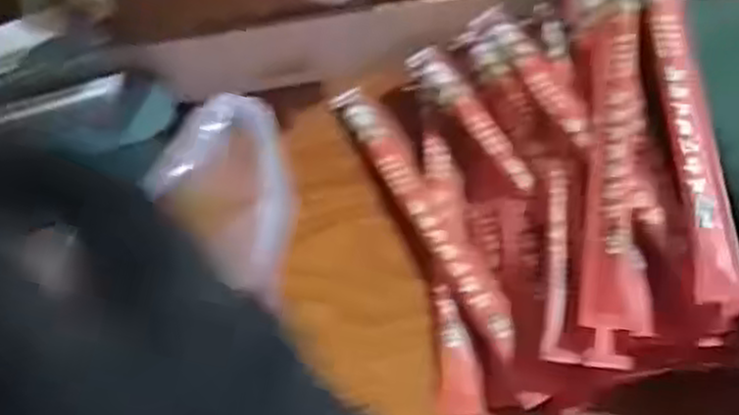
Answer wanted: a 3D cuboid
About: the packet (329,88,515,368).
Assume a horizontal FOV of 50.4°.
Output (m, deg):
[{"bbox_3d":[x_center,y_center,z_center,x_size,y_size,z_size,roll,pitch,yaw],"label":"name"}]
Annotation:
[{"bbox_3d":[0.043,0.001,0.610,0.033,0.013,0.267,-21,59,-16],"label":"packet"}]

